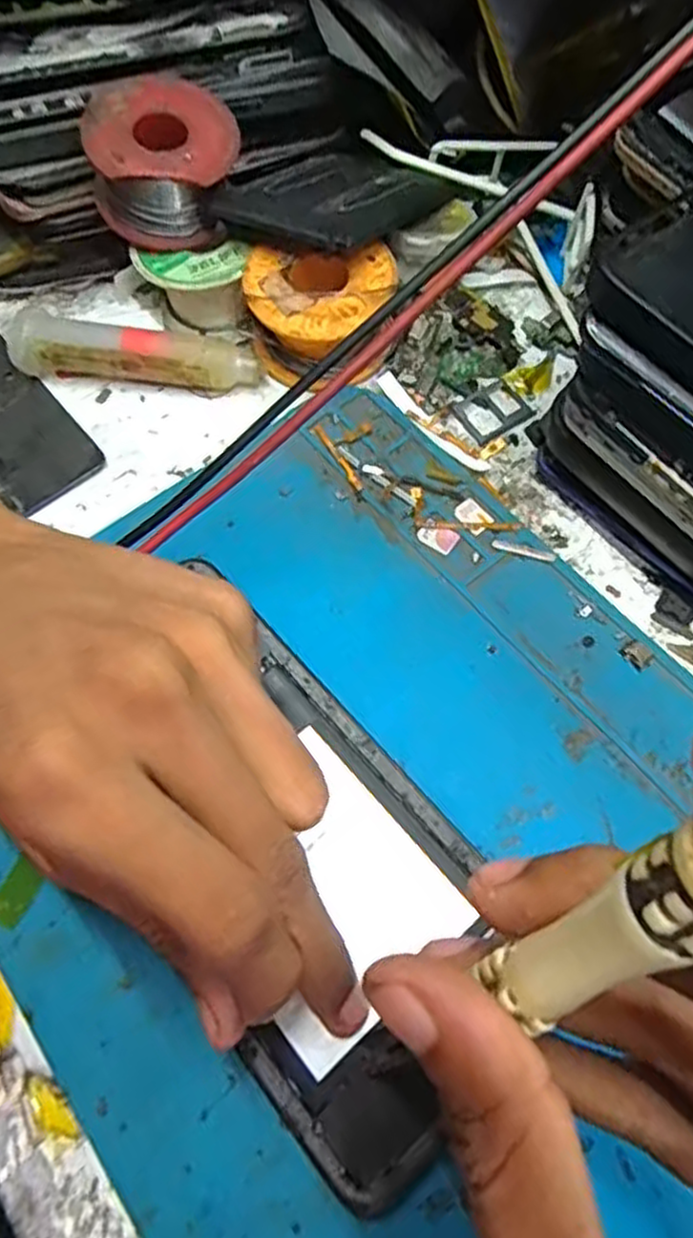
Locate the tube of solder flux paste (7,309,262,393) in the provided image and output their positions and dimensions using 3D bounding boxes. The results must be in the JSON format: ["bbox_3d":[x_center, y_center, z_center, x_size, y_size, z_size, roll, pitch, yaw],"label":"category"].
[{"bbox_3d":[-0.076,-0.098,0.266,0.087,0.021,0.017,2,64,3],"label":"tube of solder flux paste"}]

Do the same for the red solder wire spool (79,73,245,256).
[{"bbox_3d":[-0.066,-0.166,0.263,0.052,0.034,0.051,-1,64,2],"label":"red solder wire spool"}]

